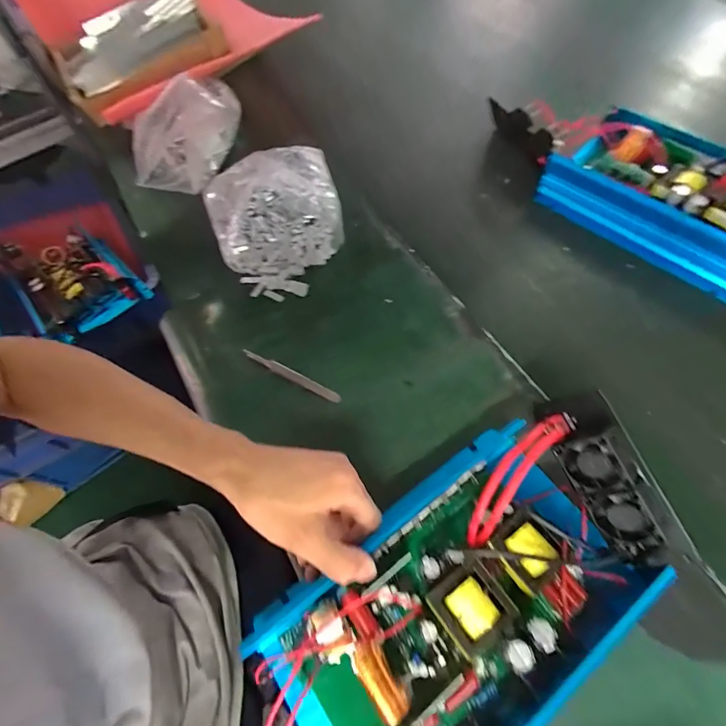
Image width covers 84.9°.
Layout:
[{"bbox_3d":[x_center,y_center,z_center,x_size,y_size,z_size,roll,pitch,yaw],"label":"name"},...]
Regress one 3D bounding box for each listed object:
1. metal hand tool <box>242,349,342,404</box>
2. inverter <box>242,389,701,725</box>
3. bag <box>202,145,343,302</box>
[{"bbox_3d":[-0.077,0.013,0.427,0.118,0.013,0.010,24,68,16],"label":"metal hand tool"},{"bbox_3d":[0.071,0.167,0.282,0.316,0.069,0.157,-40,67,-8],"label":"inverter"},{"bbox_3d":[-0.111,-0.190,0.507,0.167,0.054,0.213,-17,63,-3],"label":"bag"}]

